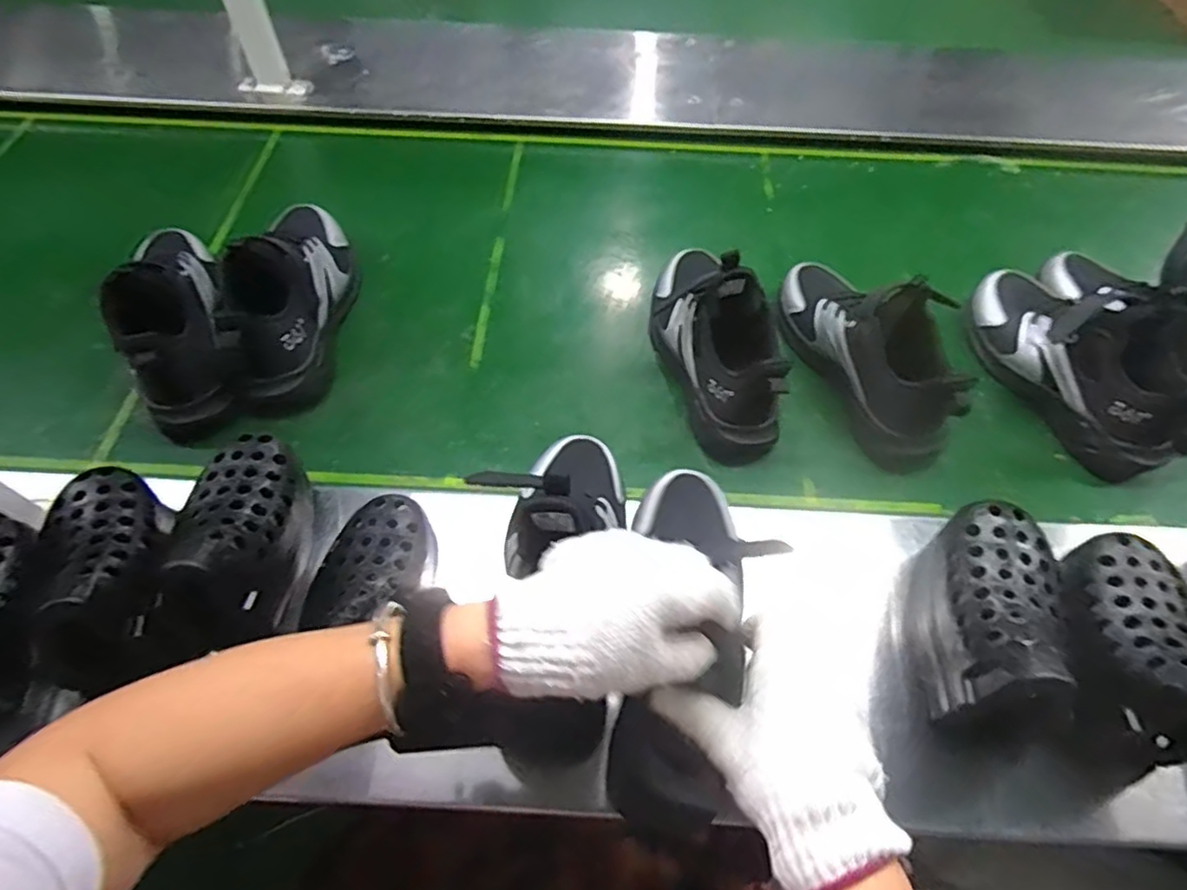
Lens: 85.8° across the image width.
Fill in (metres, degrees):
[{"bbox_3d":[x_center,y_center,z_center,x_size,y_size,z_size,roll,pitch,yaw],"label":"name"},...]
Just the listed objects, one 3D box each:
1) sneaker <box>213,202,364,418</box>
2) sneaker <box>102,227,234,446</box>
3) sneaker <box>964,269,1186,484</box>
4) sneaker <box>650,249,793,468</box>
[{"bbox_3d":[-0.299,-0.164,0.638,0.086,0.124,0.246,-3,58,-4],"label":"sneaker"},{"bbox_3d":[-0.420,-0.136,0.628,0.092,0.122,0.243,-25,62,-16],"label":"sneaker"},{"bbox_3d":[0.466,-0.092,0.608,0.094,0.107,0.230,-24,62,-16],"label":"sneaker"},{"bbox_3d":[0.112,-0.113,0.610,0.077,0.129,0.235,-12,59,-9],"label":"sneaker"}]

